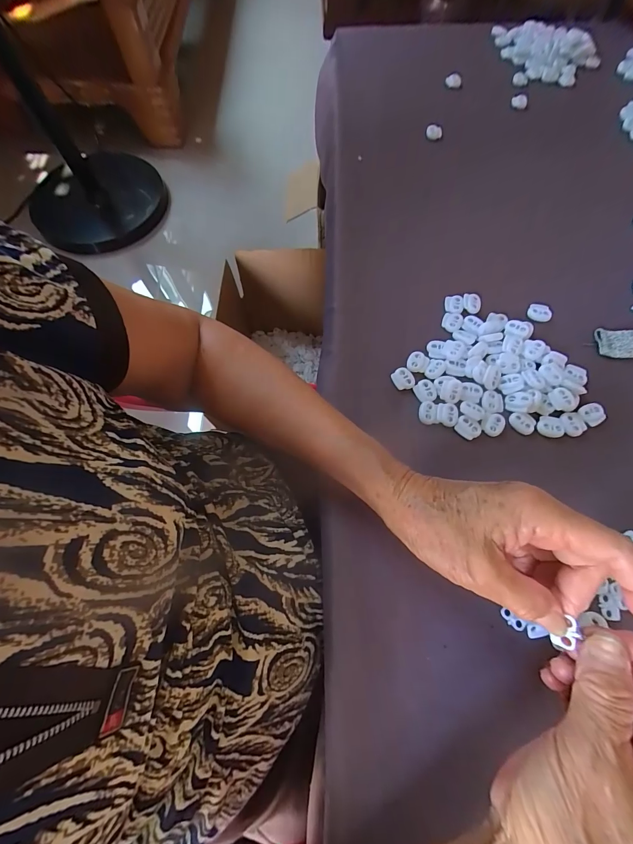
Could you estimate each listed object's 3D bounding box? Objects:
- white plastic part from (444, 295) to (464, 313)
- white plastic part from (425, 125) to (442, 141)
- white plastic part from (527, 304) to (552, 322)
[{"bbox_3d":[0.143,-0.123,0.355,0.020,0.005,0.020,5,73,13],"label":"white plastic part"},{"bbox_3d":[0.159,-0.392,0.464,0.022,0.015,0.007,16,70,6],"label":"white plastic part"},{"bbox_3d":[0.228,-0.112,0.350,0.022,0.006,0.016,8,69,4],"label":"white plastic part"}]

